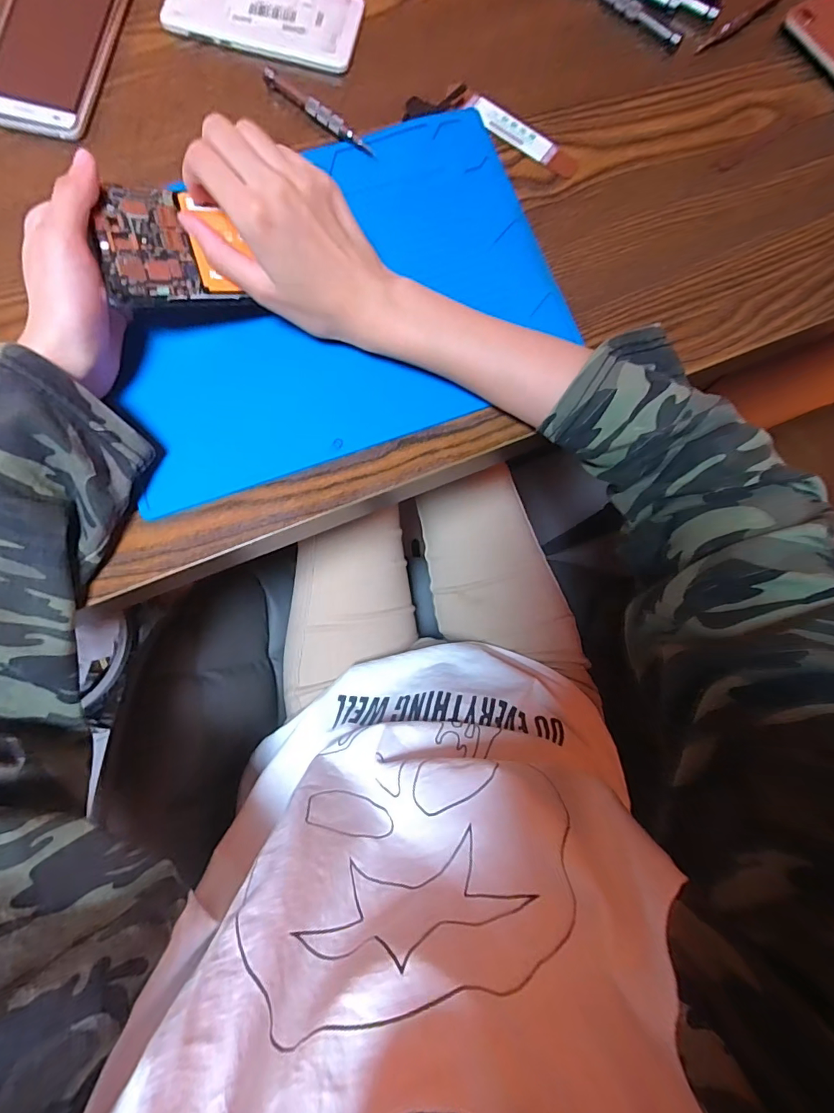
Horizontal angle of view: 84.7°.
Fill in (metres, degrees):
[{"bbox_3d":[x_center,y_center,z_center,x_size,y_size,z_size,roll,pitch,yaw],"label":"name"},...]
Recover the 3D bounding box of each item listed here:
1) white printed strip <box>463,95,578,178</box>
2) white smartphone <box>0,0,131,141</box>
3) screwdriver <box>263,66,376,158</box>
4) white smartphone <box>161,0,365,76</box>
[{"bbox_3d":[0.081,-0.326,0.353,0.098,0.004,0.021,34,81,1],"label":"white printed strip"},{"bbox_3d":[-0.265,-0.376,0.334,0.079,0.010,0.148,10,81,-3],"label":"white smartphone"},{"bbox_3d":[-0.073,-0.328,0.338,0.100,0.009,0.011,40,81,2],"label":"screwdriver"},{"bbox_3d":[-0.116,-0.416,0.350,0.142,0.008,0.070,11,81,-3],"label":"white smartphone"}]

